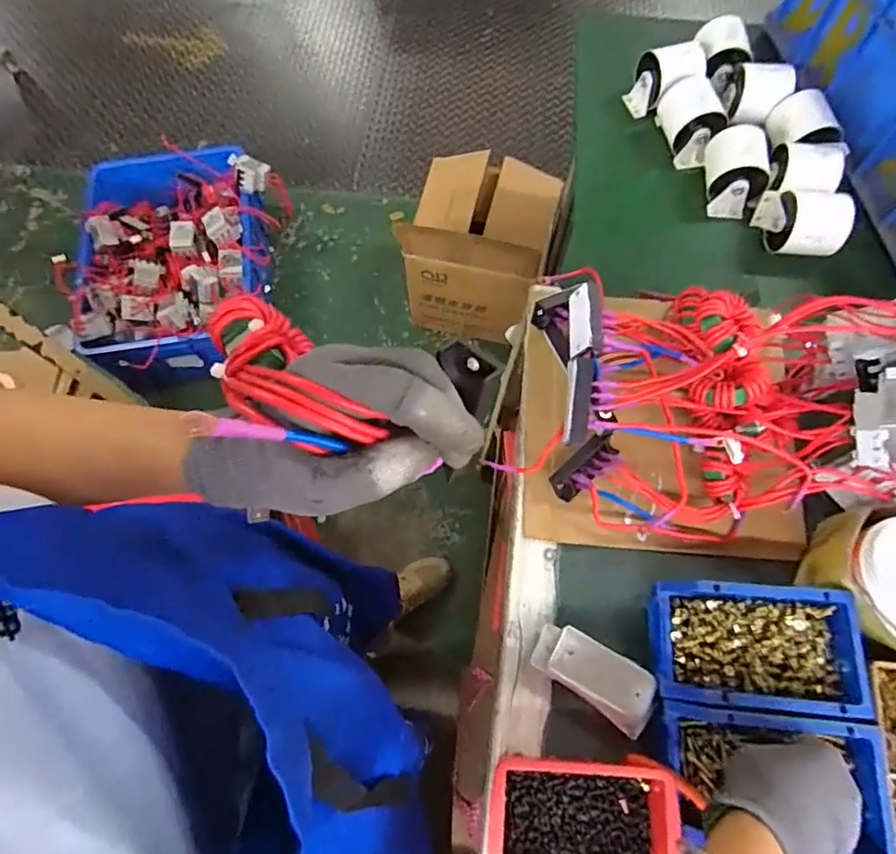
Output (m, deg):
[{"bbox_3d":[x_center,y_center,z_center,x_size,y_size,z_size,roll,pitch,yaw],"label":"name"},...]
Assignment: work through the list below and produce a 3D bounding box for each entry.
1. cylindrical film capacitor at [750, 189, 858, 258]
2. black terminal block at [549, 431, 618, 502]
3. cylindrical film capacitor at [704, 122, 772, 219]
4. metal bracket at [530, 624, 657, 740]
[{"bbox_3d":[0.475,-0.272,0.744,0.098,0.065,0.082,11,70,5],"label":"cylindrical film capacitor"},{"bbox_3d":[0.143,0.039,0.570,0.080,0.026,0.031,-39,73,-12],"label":"black terminal block"},{"bbox_3d":[0.402,-0.355,0.771,0.082,0.073,0.090,11,70,6],"label":"cylindrical film capacitor"},{"bbox_3d":[0.134,0.226,0.504,0.112,0.021,0.053,33,73,13],"label":"metal bracket"}]

